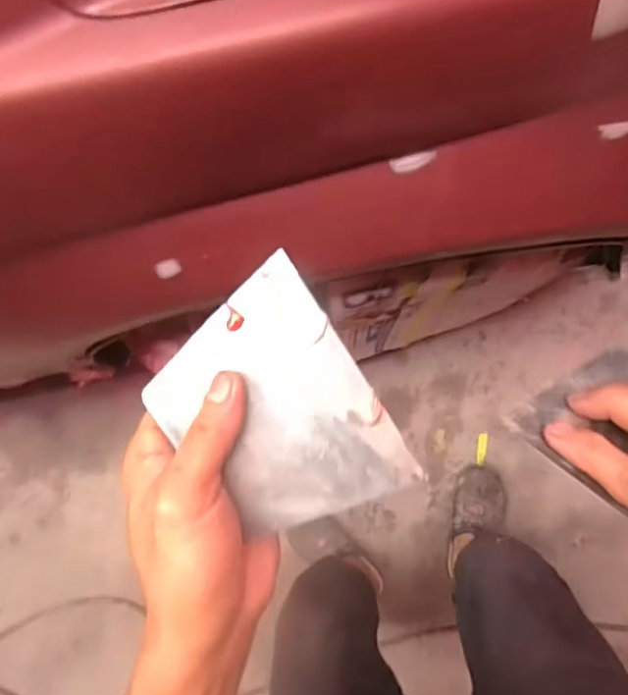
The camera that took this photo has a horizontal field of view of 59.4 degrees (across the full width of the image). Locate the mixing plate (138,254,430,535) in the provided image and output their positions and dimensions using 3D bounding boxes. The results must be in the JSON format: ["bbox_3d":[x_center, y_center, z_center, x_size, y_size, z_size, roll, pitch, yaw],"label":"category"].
[{"bbox_3d":[-0.021,0.034,0.277,0.097,0.004,0.123,-32,91,5],"label":"mixing plate"}]

